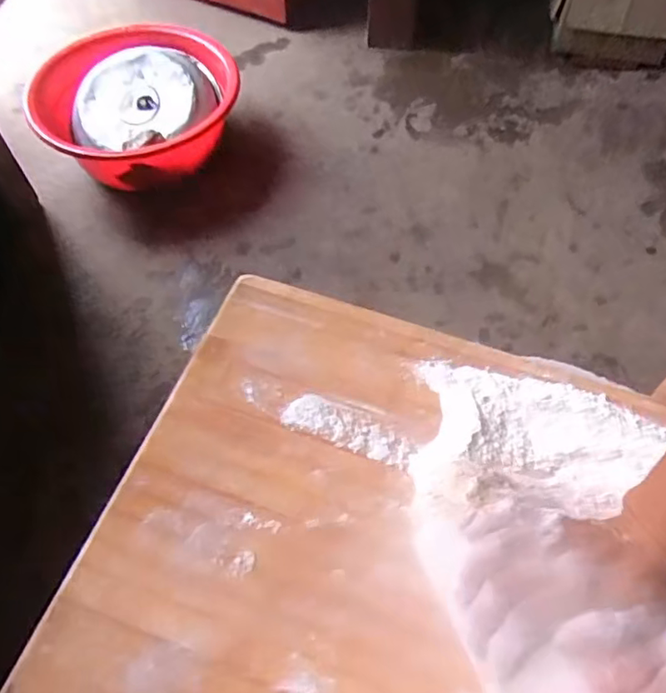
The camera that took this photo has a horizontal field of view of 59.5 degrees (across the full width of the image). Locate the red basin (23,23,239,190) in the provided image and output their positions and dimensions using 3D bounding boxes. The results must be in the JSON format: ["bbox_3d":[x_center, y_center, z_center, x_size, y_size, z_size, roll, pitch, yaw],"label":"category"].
[{"bbox_3d":[-0.438,-0.555,1.382,0.437,0.201,0.437,-1,58,2],"label":"red basin"}]

